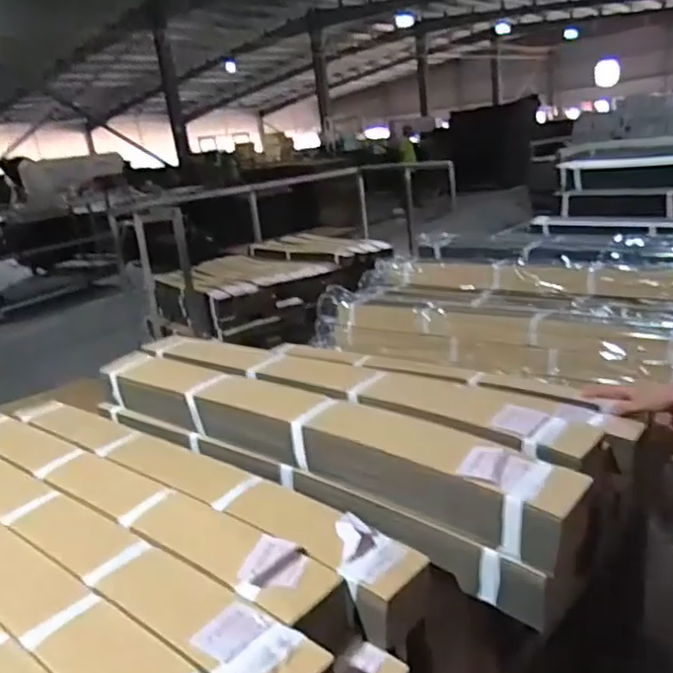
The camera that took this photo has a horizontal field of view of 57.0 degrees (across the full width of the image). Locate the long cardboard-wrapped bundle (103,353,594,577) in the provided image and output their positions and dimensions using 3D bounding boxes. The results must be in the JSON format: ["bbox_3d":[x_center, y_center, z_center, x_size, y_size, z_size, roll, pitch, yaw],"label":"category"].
[{"bbox_3d":[-0.054,0.159,1.025,0.918,0.127,0.169,11,26,44],"label":"long cardboard-wrapped bundle"}]

